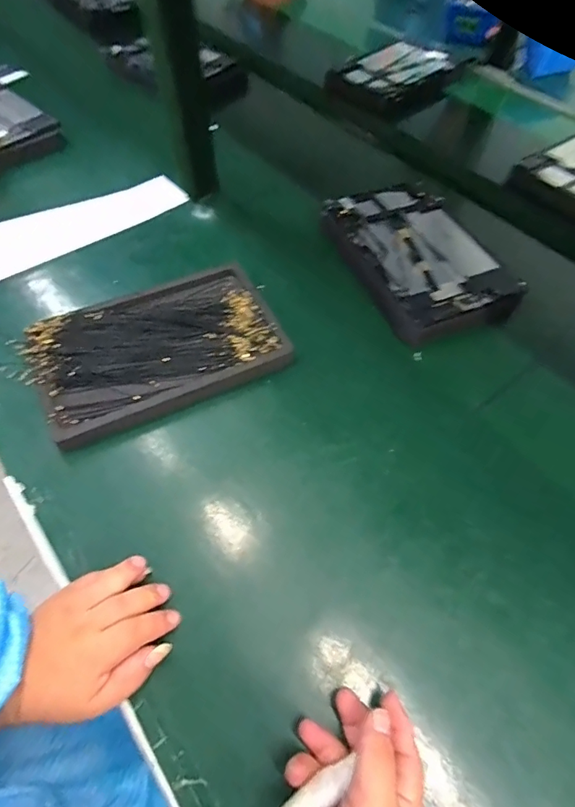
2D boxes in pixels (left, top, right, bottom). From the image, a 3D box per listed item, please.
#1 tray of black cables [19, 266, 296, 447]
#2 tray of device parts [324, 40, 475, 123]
[{"bbox_3d":[-0.137,-0.063,0.474,0.249,0.025,0.168,-24,60,-14],"label":"tray of black cables"},{"bbox_3d":[0.211,-0.620,0.827,0.273,0.036,0.154,-35,63,-19],"label":"tray of device parts"}]

